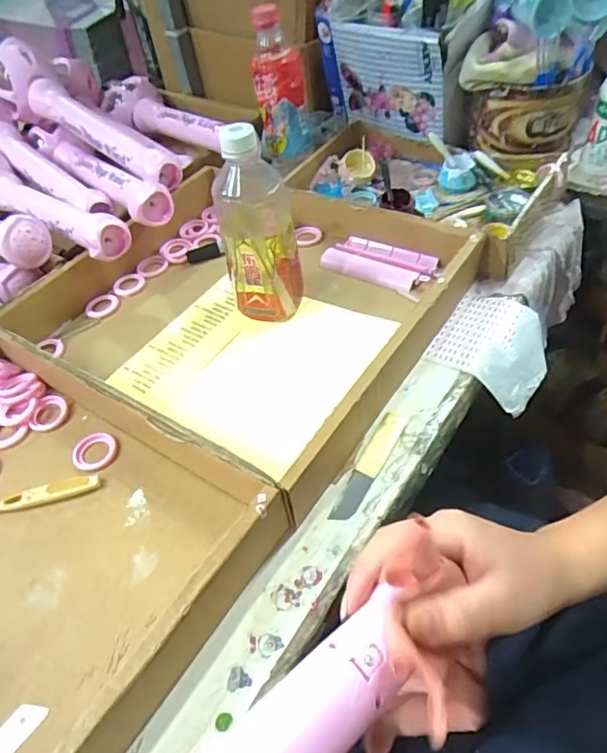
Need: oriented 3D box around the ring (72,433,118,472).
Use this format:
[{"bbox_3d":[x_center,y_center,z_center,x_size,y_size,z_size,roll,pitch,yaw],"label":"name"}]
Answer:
[{"bbox_3d":[-0.181,0.065,0.470,0.038,0.005,0.037,-4,48,4],"label":"ring"}]

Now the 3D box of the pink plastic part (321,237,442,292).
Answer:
[{"bbox_3d":[0.084,-0.127,0.599,0.121,0.015,0.058,23,56,26],"label":"pink plastic part"}]

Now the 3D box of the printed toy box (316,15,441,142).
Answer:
[{"bbox_3d":[0.097,-0.375,0.685,0.169,0.123,0.030,26,57,27],"label":"printed toy box"}]

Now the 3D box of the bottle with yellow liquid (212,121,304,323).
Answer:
[{"bbox_3d":[-0.041,-0.134,0.507,0.071,0.183,0.057,-10,48,-1],"label":"bottle with yellow liquid"}]

